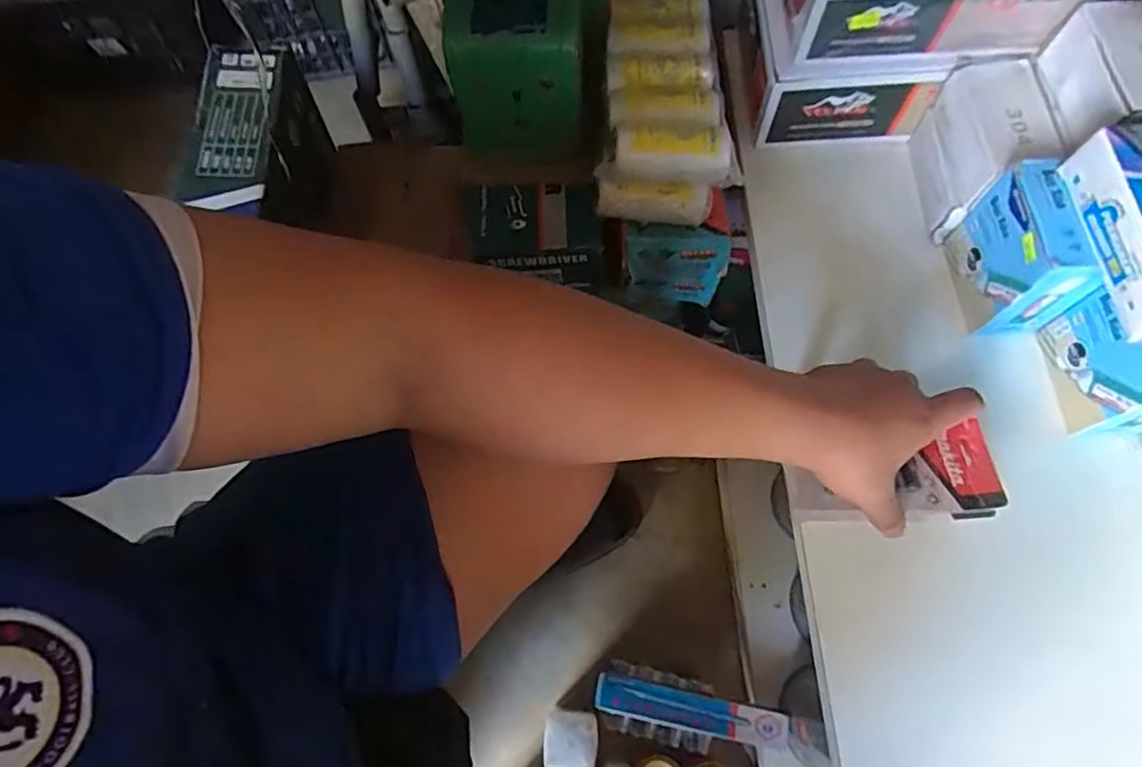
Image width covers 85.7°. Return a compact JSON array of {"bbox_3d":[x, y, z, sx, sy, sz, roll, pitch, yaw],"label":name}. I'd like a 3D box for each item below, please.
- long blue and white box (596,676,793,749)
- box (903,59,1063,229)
[{"bbox_3d":[0.129,0.354,0.665,0.204,0.024,0.039,11,68,5],"label":"long blue and white box"},{"bbox_3d":[0.351,-0.205,0.529,0.070,0.090,0.115,-5,68,-2],"label":"box"}]

